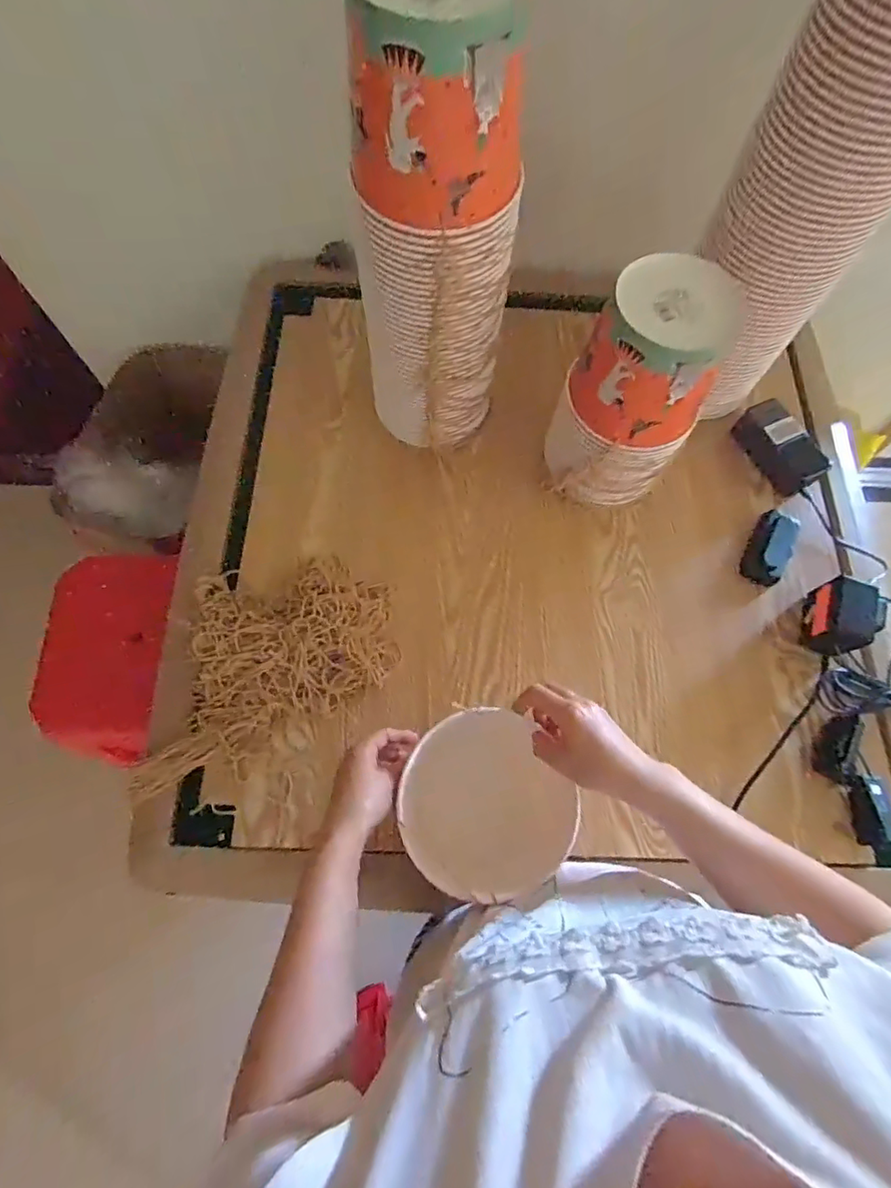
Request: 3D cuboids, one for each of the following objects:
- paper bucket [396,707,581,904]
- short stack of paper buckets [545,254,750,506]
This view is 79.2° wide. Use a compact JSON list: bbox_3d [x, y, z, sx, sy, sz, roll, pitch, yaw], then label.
[{"bbox_3d":[0.043,0.219,0.550,0.158,0.149,0.175,-32,75,-11],"label":"paper bucket"},{"bbox_3d":[0.215,-0.220,0.635,0.153,0.267,0.131,29,73,7],"label":"short stack of paper buckets"}]

